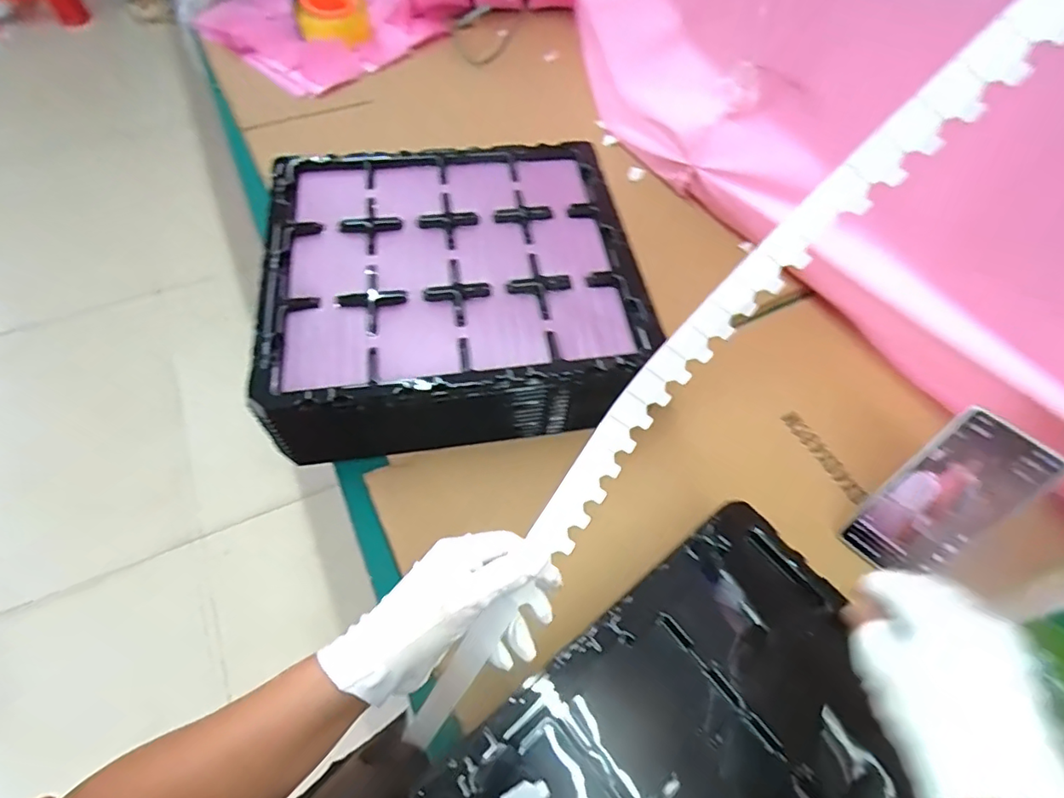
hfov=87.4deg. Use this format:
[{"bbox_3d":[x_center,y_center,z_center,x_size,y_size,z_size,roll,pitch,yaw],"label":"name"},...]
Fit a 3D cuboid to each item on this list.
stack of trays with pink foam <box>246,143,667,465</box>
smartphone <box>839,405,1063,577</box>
[{"bbox_3d":[-0.082,-0.122,0.612,0.370,0.111,0.348,-6,59,-6],"label":"stack of trays with pink foam"},{"bbox_3d":[0.353,0.090,0.479,0.083,0.163,0.012,42,35,20],"label":"smartphone"}]

